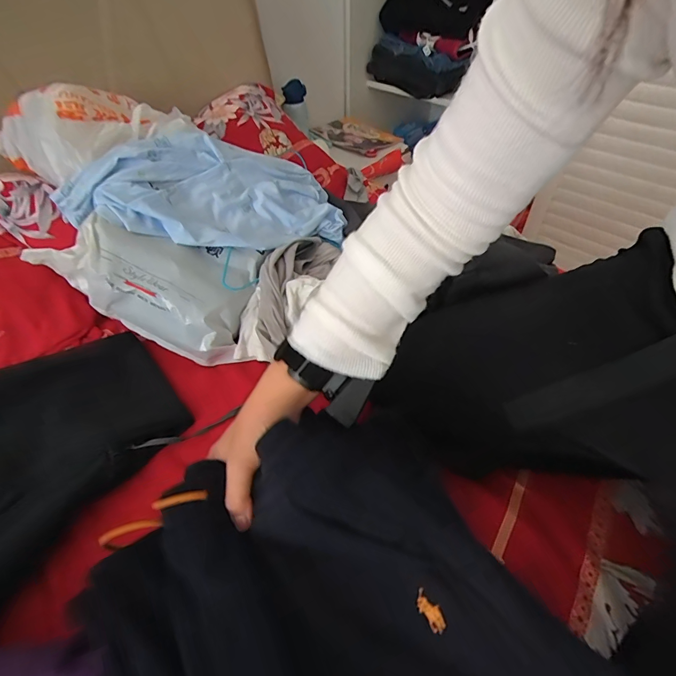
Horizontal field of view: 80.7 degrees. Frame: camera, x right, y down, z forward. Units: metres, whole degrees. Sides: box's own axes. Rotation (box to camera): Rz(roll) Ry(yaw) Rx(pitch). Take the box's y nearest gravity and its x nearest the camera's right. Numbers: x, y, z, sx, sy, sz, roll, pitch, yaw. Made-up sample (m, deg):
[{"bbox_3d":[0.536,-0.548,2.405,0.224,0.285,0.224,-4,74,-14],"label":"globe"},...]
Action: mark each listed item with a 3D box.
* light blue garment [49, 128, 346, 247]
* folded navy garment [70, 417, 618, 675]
[{"bbox_3d":[-0.189,-0.237,0.631,0.422,0.100,0.195,-5,44,-28],"label":"light blue garment"},{"bbox_3d":[-0.020,0.208,0.272,0.283,0.086,0.310,-31,54,-25],"label":"folded navy garment"}]

